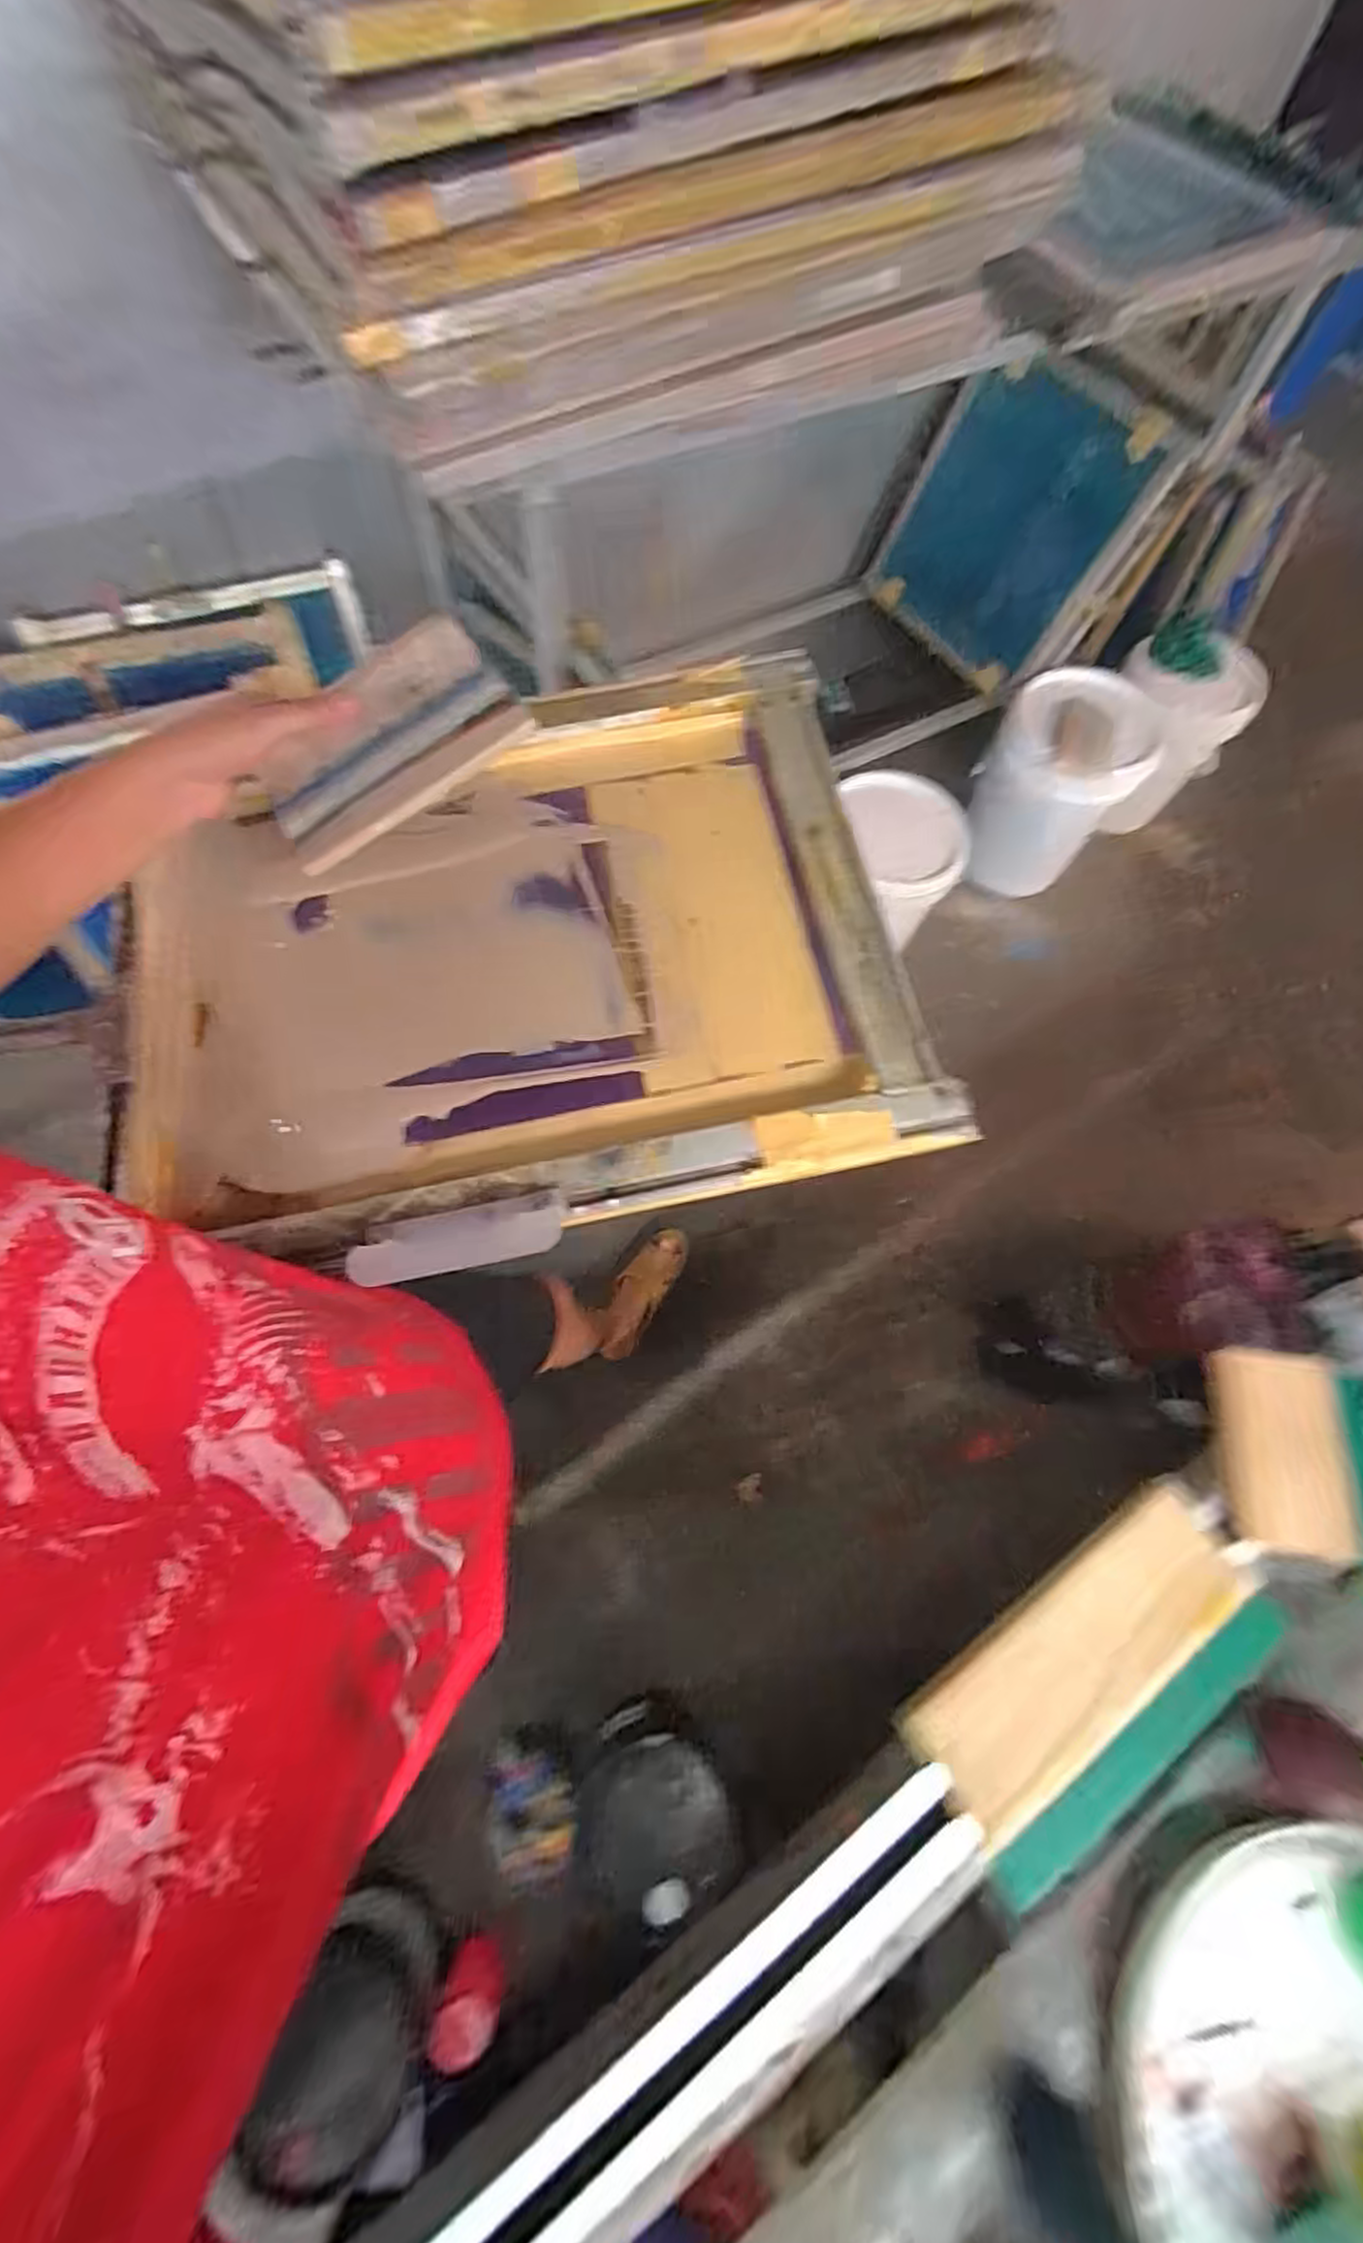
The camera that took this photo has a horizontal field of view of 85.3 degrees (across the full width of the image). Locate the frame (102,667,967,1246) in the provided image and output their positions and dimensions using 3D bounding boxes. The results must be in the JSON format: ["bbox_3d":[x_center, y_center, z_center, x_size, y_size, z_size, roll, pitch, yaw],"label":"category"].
[{"bbox_3d":[-0.118,-0.116,0.518,0.504,0.051,0.396,-11,70,-6],"label":"frame"}]

